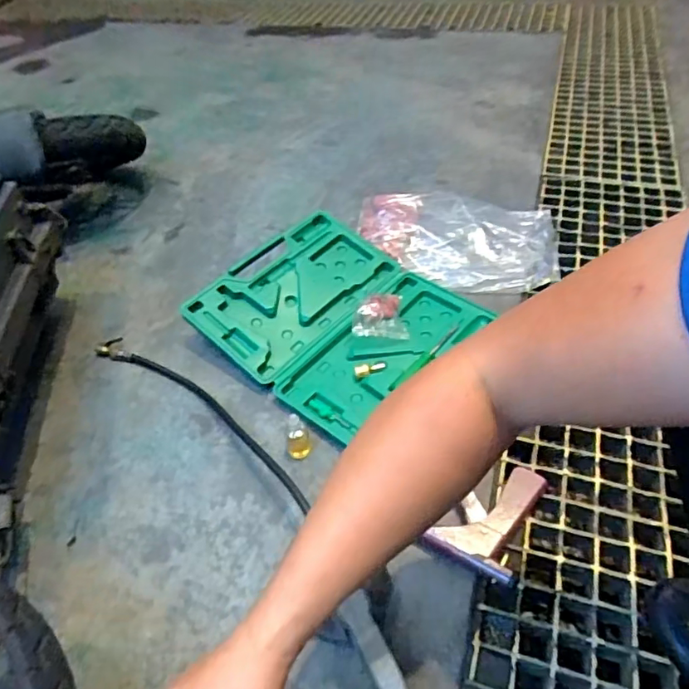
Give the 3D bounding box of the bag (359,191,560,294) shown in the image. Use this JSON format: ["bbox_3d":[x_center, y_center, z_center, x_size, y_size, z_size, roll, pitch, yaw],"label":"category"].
[{"bbox_3d":[0.210,-0.206,1.013,0.364,0.067,0.282,7,50,11],"label":"bag"}]

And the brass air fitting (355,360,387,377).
[{"bbox_3d":[0.040,0.036,0.801,0.049,0.015,0.017,-19,50,-13],"label":"brass air fitting"}]

